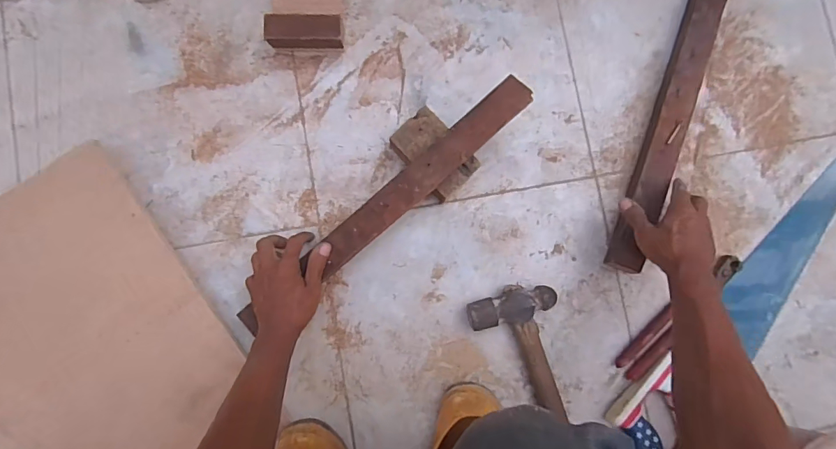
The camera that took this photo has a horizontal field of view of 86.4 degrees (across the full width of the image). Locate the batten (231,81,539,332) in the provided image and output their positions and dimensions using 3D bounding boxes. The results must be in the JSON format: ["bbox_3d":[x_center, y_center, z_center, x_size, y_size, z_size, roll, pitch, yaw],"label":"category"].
[{"bbox_3d":[-0.045,-0.016,0.562,0.457,0.018,0.045,-41,87,5],"label":"batten"}]

